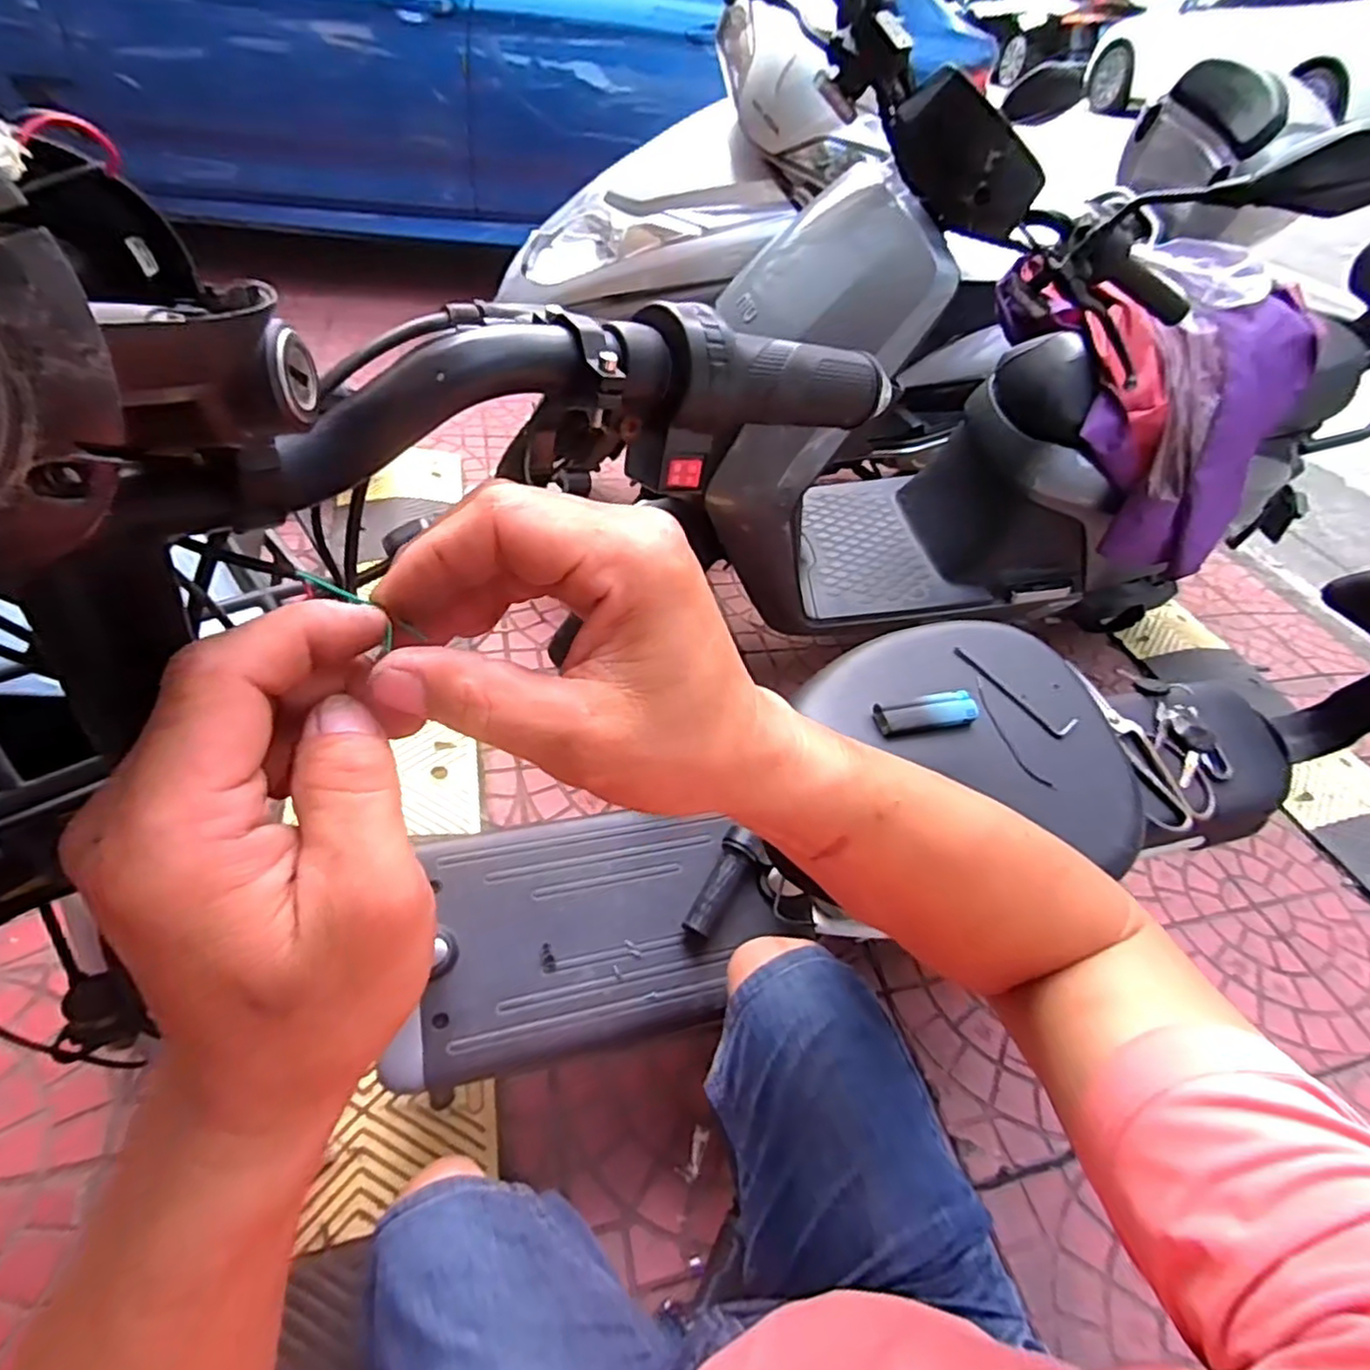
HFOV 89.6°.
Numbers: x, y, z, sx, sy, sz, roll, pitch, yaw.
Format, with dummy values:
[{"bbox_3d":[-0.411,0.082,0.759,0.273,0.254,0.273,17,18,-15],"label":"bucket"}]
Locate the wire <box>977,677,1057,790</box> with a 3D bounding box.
[{"bbox_3d":[0.236,0.036,0.504,0.014,0.005,0.093,-19,69,-18],"label":"wire"}]

